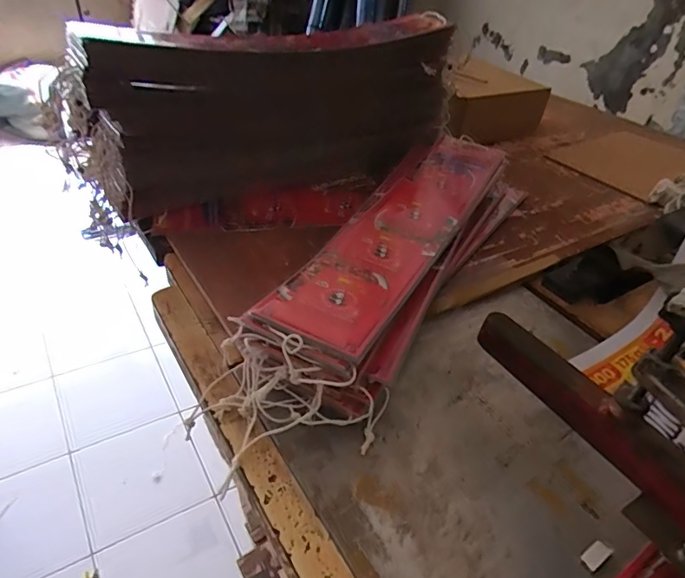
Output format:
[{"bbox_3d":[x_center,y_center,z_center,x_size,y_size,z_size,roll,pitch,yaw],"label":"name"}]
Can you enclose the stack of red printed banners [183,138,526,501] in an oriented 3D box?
[{"bbox_3d":[0.070,-0.048,0.604,0.160,0.091,0.628,22,41,18],"label":"stack of red printed banners"}]

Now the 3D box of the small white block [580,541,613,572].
[{"bbox_3d":[0.199,0.208,0.379,0.026,0.005,0.013,-20,46,-29],"label":"small white block"}]

